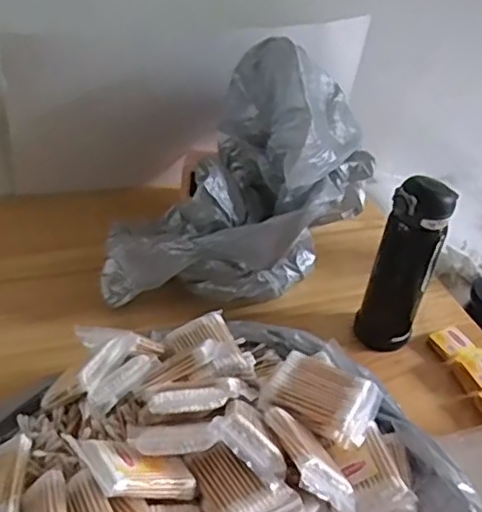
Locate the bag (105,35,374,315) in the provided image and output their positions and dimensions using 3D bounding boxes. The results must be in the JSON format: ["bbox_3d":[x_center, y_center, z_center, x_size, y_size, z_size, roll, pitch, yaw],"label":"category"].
[{"bbox_3d":[0.009,-0.095,0.762,0.189,0.236,0.364,25,40,23],"label":"bag"}]

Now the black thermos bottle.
[{"bbox_3d":[0.178,0.021,0.704,0.065,0.223,0.056,17,37,13],"label":"black thermos bottle"}]

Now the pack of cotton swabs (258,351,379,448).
[{"bbox_3d":[0.067,0.116,0.530,0.087,0.029,0.058,20,38,18],"label":"pack of cotton swabs"}]

